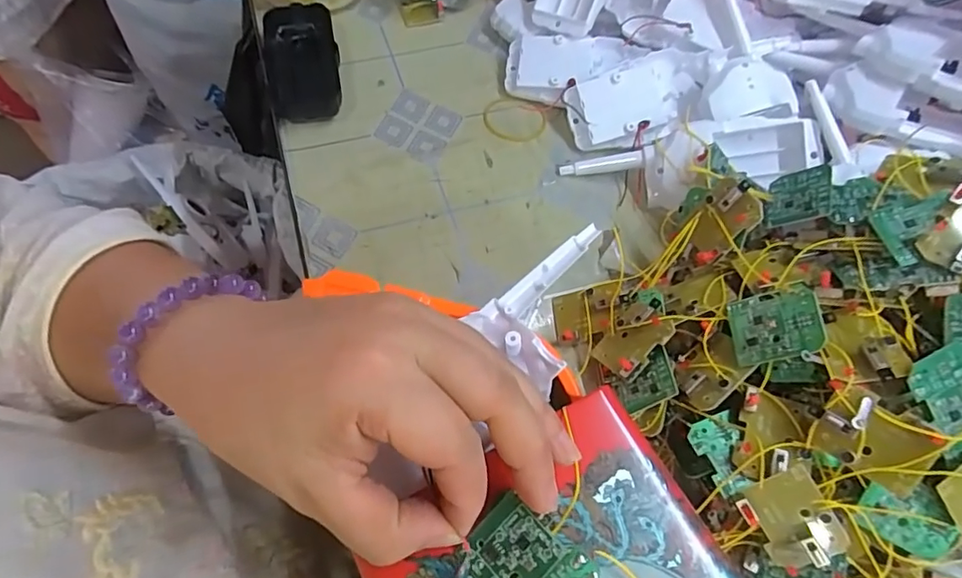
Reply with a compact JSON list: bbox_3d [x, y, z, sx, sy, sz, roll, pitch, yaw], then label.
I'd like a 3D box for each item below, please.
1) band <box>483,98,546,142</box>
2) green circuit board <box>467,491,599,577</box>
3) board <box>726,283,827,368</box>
[{"bbox_3d":[0.026,-0.132,0.415,0.049,0.004,0.041,20,67,9],"label":"band"},{"bbox_3d":[0.016,0.095,0.179,0.041,0.004,0.033,39,88,22],"label":"green circuit board"},{"bbox_3d":[0.145,0.018,0.263,0.004,0.042,0.034,18,61,-36],"label":"board"}]

